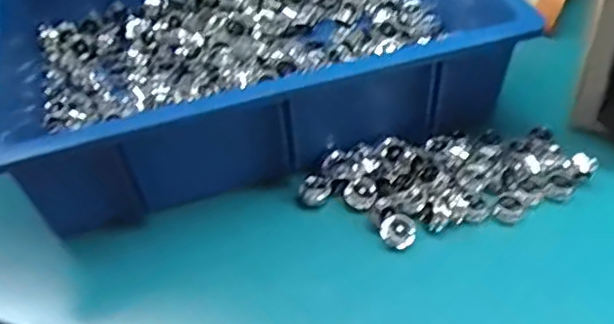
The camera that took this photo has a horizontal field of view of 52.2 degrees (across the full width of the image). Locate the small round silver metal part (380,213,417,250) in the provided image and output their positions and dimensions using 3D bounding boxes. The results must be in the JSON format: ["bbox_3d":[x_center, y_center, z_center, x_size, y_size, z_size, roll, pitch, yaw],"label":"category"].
[{"bbox_3d":[0.071,0.053,0.482,0.026,0.016,0.023,-30,54,-18],"label":"small round silver metal part"}]

